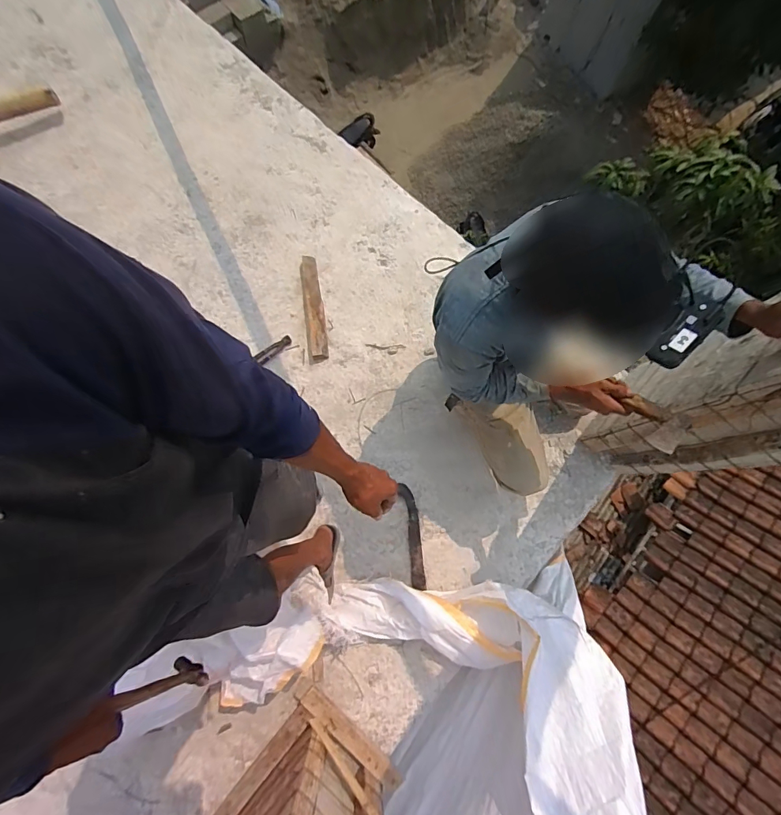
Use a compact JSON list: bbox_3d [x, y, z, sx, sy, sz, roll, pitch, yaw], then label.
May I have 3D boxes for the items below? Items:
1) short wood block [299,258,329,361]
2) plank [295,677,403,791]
[{"bbox_3d":[-0.274,-0.356,1.505,0.071,0.048,0.405,-9,79,-4],"label":"short wood block"},{"bbox_3d":[-0.126,0.945,1.225,0.368,0.030,0.057,42,49,8],"label":"plank"}]

